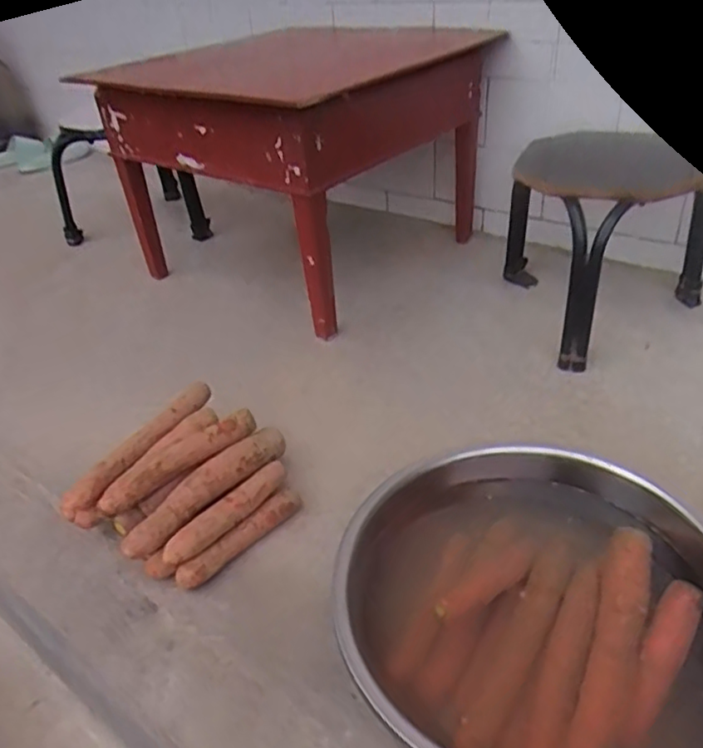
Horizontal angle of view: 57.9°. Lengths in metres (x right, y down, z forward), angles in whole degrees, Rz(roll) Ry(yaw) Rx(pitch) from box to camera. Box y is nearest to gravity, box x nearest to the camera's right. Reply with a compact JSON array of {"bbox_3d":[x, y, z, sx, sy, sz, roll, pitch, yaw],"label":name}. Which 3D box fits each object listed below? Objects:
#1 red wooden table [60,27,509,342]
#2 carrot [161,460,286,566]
[{"bbox_3d":[-0.131,-0.500,1.513,0.658,0.459,0.688,22,41,35],"label":"red wooden table"},{"bbox_3d":[-0.151,0.168,0.794,0.038,0.030,0.190,21,40,34],"label":"carrot"}]

